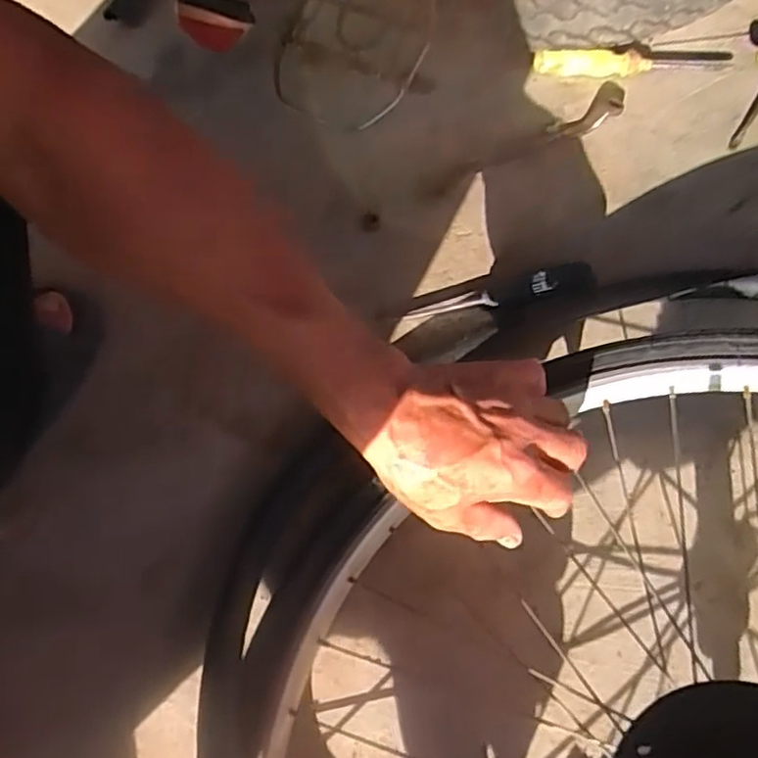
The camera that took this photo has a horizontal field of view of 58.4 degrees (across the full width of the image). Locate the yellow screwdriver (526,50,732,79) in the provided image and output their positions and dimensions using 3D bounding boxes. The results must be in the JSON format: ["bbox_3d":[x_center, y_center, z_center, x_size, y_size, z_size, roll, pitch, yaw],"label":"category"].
[{"bbox_3d":[0.267,-0.338,0.722,0.202,0.033,0.024,-2,61,3],"label":"yellow screwdriver"}]

